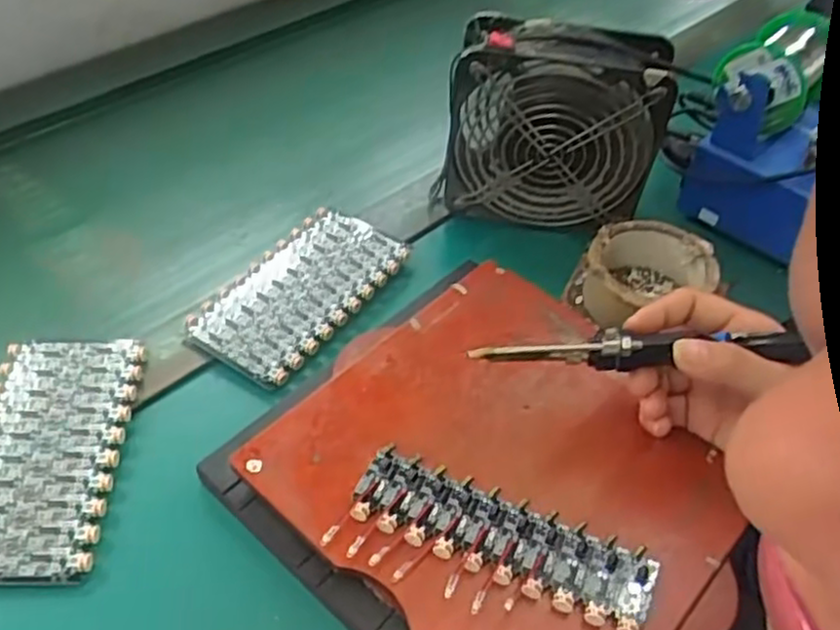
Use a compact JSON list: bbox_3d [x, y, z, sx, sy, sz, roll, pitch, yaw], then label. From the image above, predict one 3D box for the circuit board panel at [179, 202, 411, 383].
[{"bbox_3d":[-0.088,-0.018,0.553,0.092,0.015,0.165,26,51,23],"label":"circuit board panel"}]

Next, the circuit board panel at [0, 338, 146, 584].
[{"bbox_3d":[-0.226,0.081,0.454,0.087,0.014,0.162,-1,46,-2],"label":"circuit board panel"}]

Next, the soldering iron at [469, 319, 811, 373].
[{"bbox_3d":[0.113,0.018,0.395,0.169,0.026,0.015,-2,46,5],"label":"soldering iron"}]

